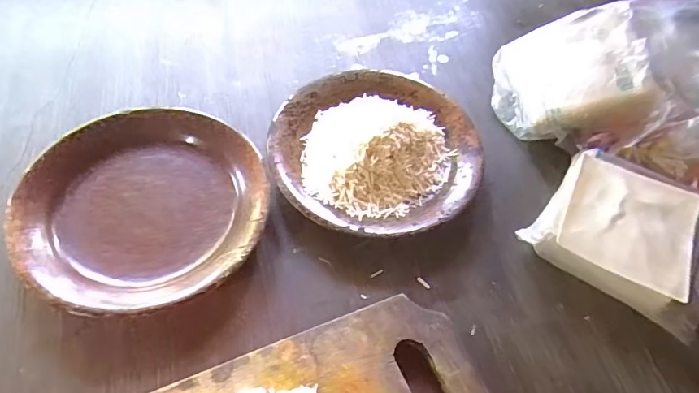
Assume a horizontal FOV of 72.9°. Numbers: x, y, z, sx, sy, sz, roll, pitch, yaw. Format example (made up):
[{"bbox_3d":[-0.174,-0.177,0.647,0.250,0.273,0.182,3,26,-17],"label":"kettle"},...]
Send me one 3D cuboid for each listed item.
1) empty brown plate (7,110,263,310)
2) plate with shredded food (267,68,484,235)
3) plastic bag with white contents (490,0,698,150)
[{"bbox_3d":[-0.161,0.008,0.381,0.183,0.030,0.180,2,56,-3],"label":"empty brown plate"},{"bbox_3d":[0.025,-0.045,0.424,0.180,0.045,0.178,2,56,-3],"label":"plate with shredded food"},{"bbox_3d":[0.292,-0.113,0.425,0.305,0.076,0.119,1,54,23],"label":"plastic bag with white contents"}]

